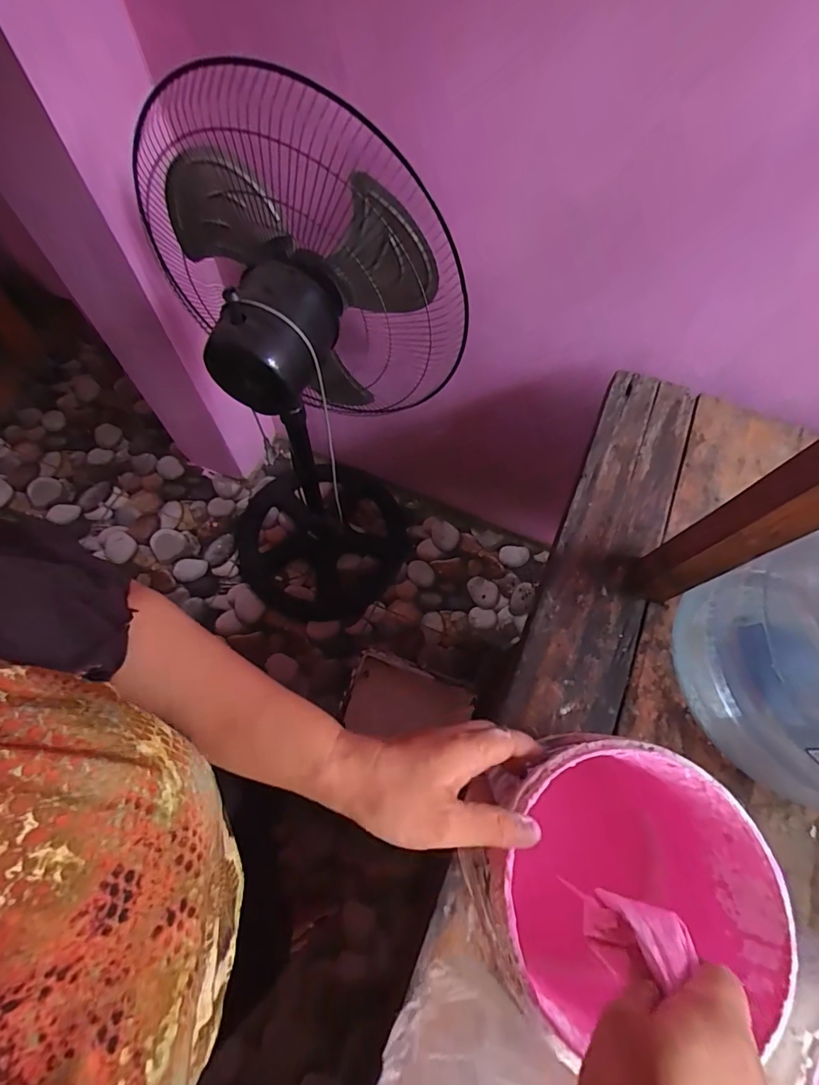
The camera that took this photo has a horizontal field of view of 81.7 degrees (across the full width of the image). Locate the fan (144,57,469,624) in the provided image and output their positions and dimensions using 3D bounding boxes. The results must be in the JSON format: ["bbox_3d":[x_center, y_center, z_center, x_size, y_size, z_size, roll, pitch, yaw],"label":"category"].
[{"bbox_3d":[-0.209,-0.165,0.846,0.429,0.928,0.351,29,69,9],"label":"fan"}]

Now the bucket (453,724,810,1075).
[{"bbox_3d":[0.140,0.241,0.367,0.189,0.183,0.163,-17,70,-10],"label":"bucket"}]

